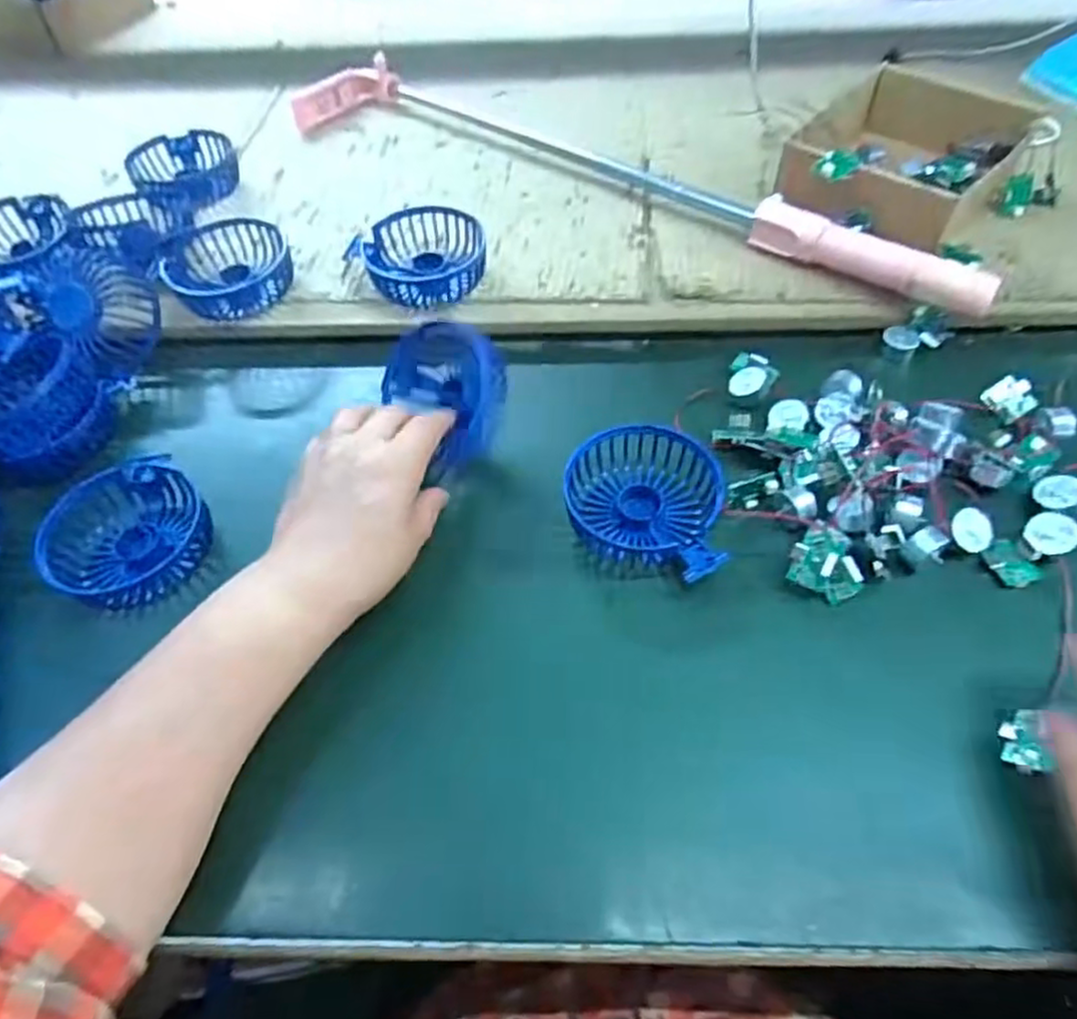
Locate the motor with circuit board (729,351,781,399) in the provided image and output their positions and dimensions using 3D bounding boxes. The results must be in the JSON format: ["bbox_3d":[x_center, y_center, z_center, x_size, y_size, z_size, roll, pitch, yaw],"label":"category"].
[{"bbox_3d":[0.147,-0.093,0.477,0.032,0.017,0.045,18,56,16],"label":"motor with circuit board"}]

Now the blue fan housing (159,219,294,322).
[{"bbox_3d":[-0.237,-0.186,0.531,0.088,0.033,0.088,-1,55,1],"label":"blue fan housing"}]

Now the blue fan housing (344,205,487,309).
[{"bbox_3d":[-0.086,-0.189,0.527,0.087,0.034,0.085,-2,53,2],"label":"blue fan housing"}]

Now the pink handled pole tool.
[{"bbox_3d":[0.052,-0.299,0.591,0.642,0.043,0.124,26,60,18],"label":"pink handled pole tool"}]

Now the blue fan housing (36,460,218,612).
[{"bbox_3d":[-0.250,0.011,0.422,0.087,0.031,0.091,-2,53,2],"label":"blue fan housing"}]

